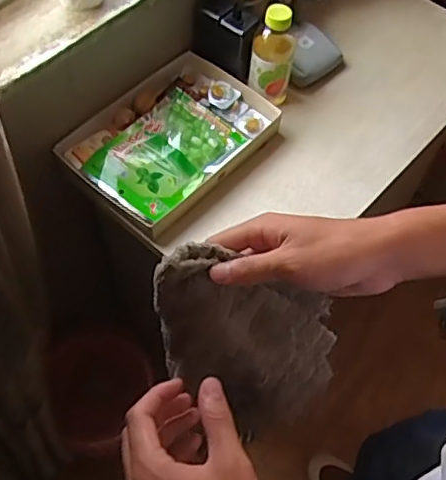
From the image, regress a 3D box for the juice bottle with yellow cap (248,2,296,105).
[{"bbox_3d":[0.083,-0.309,0.953,0.071,0.142,0.069,8,59,1],"label":"juice bottle with yellow cap"}]

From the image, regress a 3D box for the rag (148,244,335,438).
[{"bbox_3d":[0.013,0.075,0.436,0.138,0.093,0.094,13,59,4],"label":"rag"}]

